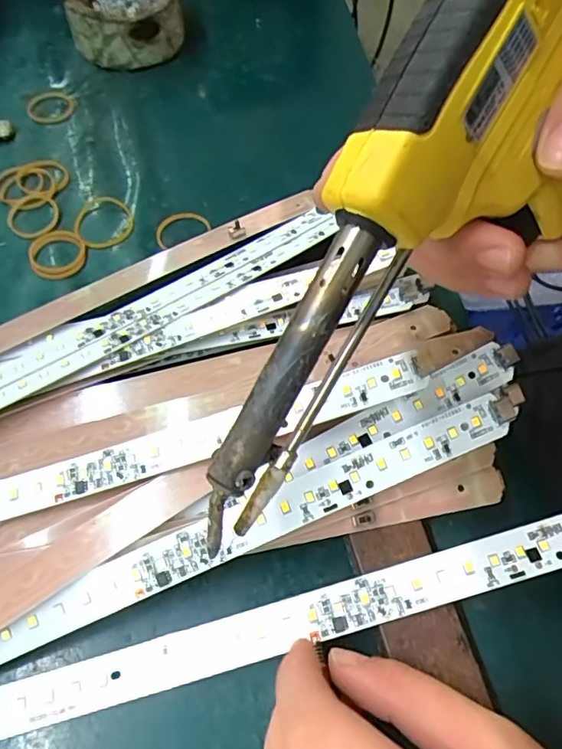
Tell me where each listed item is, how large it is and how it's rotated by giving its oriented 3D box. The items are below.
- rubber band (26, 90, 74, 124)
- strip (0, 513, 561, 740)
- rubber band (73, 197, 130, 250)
[{"bbox_3d":[-0.160,-0.186,0.367,0.032,0.004,0.035,-11,62,-6],"label":"rubber band"},{"bbox_3d":[0.020,0.085,0.192,0.278,0.006,0.018,-17,63,0],"label":"strip"},{"bbox_3d":[-0.106,-0.091,0.313,0.033,0.005,0.039,-5,61,-5],"label":"rubber band"}]

